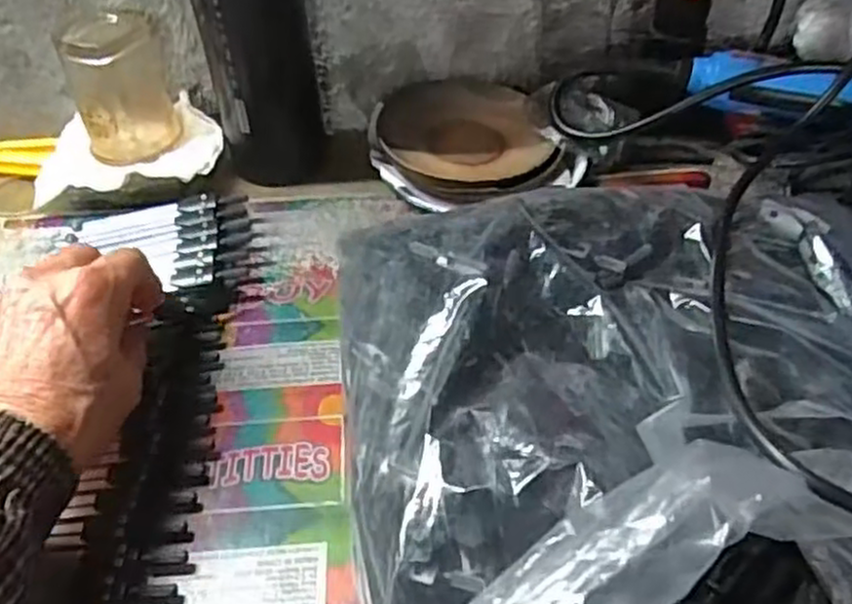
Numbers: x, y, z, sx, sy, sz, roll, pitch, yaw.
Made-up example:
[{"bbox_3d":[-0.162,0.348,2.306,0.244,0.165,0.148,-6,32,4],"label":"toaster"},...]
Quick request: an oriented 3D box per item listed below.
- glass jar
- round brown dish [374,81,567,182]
[{"bbox_3d":[-0.196,-0.141,0.479,0.061,0.075,0.062,-15,45,-14],"label":"glass jar"},{"bbox_3d":[0.027,-0.112,0.489,0.103,0.021,0.105,-1,43,1],"label":"round brown dish"}]

